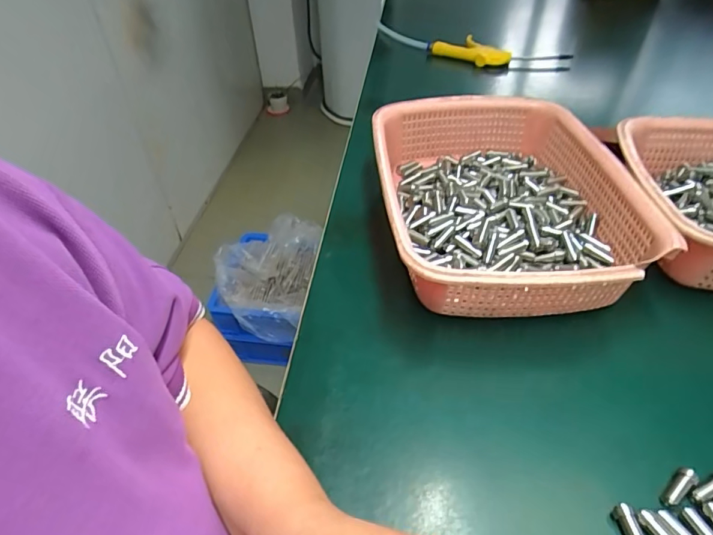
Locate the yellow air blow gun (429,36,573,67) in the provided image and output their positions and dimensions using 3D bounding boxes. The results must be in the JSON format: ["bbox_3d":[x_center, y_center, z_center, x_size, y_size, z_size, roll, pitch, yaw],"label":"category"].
[{"bbox_3d":[0.234,-0.359,0.791,0.237,0.035,0.048,26,50,28],"label":"yellow air blow gun"}]

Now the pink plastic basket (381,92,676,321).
[{"bbox_3d":[0.131,-0.064,0.442,0.211,0.075,0.283,-3,42,0],"label":"pink plastic basket"}]

